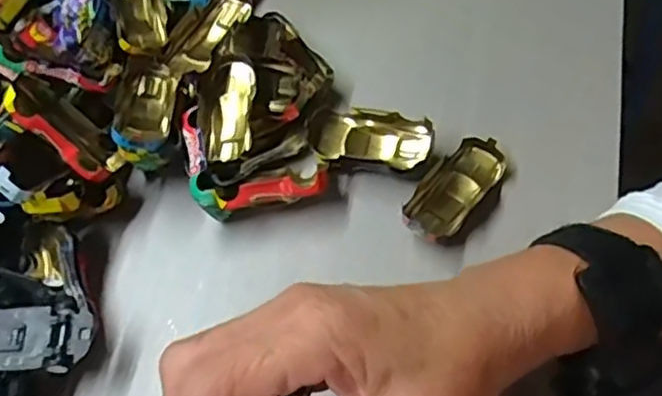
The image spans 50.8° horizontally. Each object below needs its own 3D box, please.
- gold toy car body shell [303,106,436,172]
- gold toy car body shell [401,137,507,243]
[{"bbox_3d":[0.020,-0.031,0.369,0.064,0.019,0.029,11,63,9],"label":"gold toy car body shell"},{"bbox_3d":[0.063,-0.004,0.357,0.030,0.012,0.065,36,69,20],"label":"gold toy car body shell"}]

